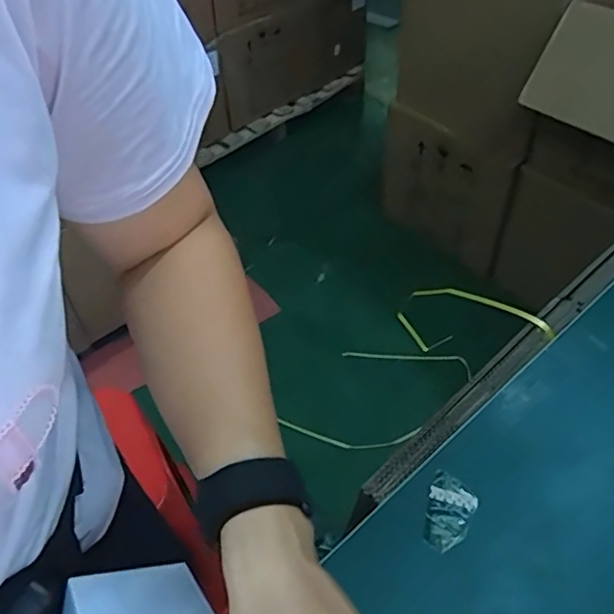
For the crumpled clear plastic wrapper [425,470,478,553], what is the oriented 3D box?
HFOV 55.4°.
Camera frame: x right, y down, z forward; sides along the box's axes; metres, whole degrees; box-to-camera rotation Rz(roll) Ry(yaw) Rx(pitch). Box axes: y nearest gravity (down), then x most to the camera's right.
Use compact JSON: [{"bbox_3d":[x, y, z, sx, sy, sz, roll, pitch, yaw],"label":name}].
[{"bbox_3d":[0.130,0.193,0.548,0.045,0.007,0.070,24,53,24],"label":"crumpled clear plastic wrapper"}]

